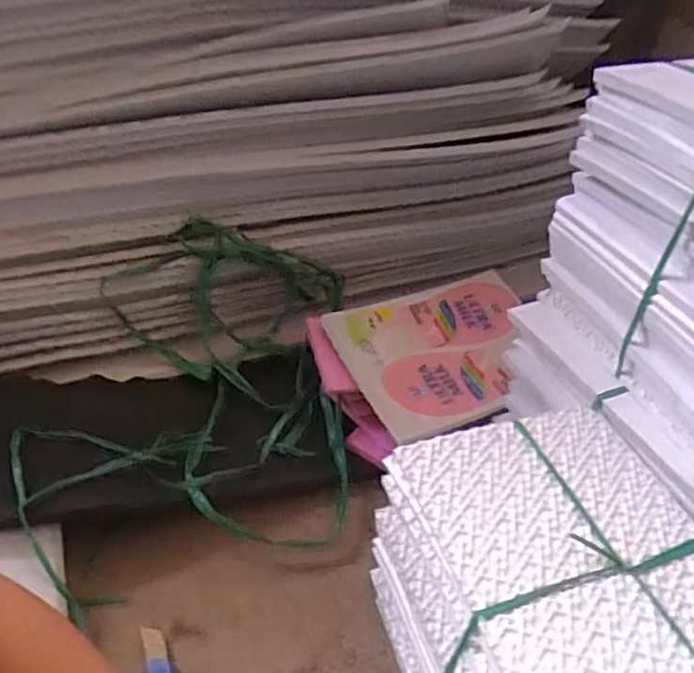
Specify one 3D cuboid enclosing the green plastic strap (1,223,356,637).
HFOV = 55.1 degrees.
[{"bbox_3d":[-0.155,0.035,0.784,0.320,0.170,0.366,3,37,0],"label":"green plastic strap"}]

